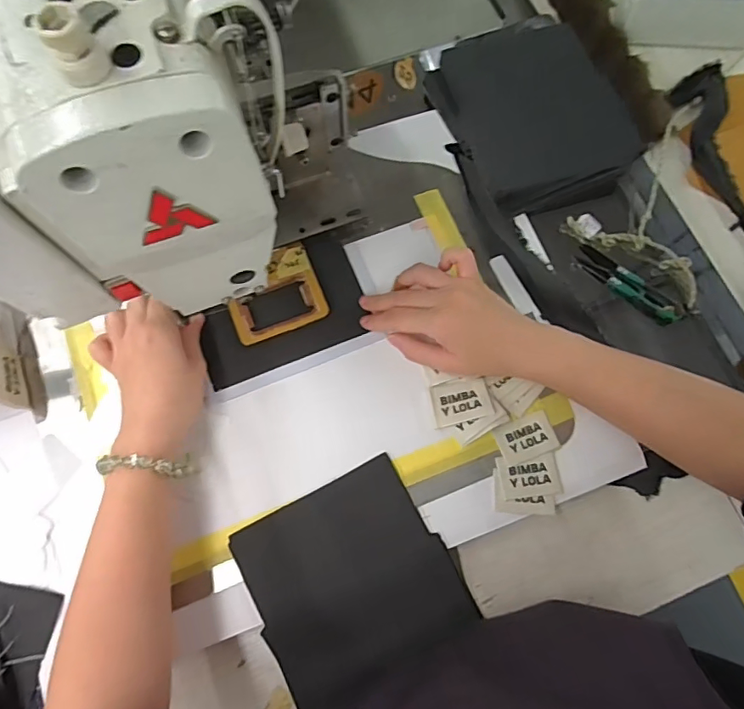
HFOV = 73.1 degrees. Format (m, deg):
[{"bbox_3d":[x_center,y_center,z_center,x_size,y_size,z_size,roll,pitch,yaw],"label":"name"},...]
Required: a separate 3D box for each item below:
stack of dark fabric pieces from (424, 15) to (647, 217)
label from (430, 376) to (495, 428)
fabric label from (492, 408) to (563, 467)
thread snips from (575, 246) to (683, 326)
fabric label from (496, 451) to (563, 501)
[{"bbox_3d":[0.154,-0.236,0.489,0.148,0.054,0.185,-22,75,-8],"label":"stack of dark fabric pieces"},{"bbox_3d":[0.074,0.039,0.425,0.049,0.004,0.036,-15,68,7],"label":"label"},{"bbox_3d":[0.129,0.070,0.420,0.049,0.004,0.034,-19,77,-7],"label":"fabric label"},{"bbox_3d":[0.234,-0.063,0.461,0.102,0.011,0.027,40,76,10],"label":"thread snips"},{"bbox_3d":[0.130,0.099,0.410,0.050,0.004,0.033,-7,73,-4],"label":"fabric label"}]

